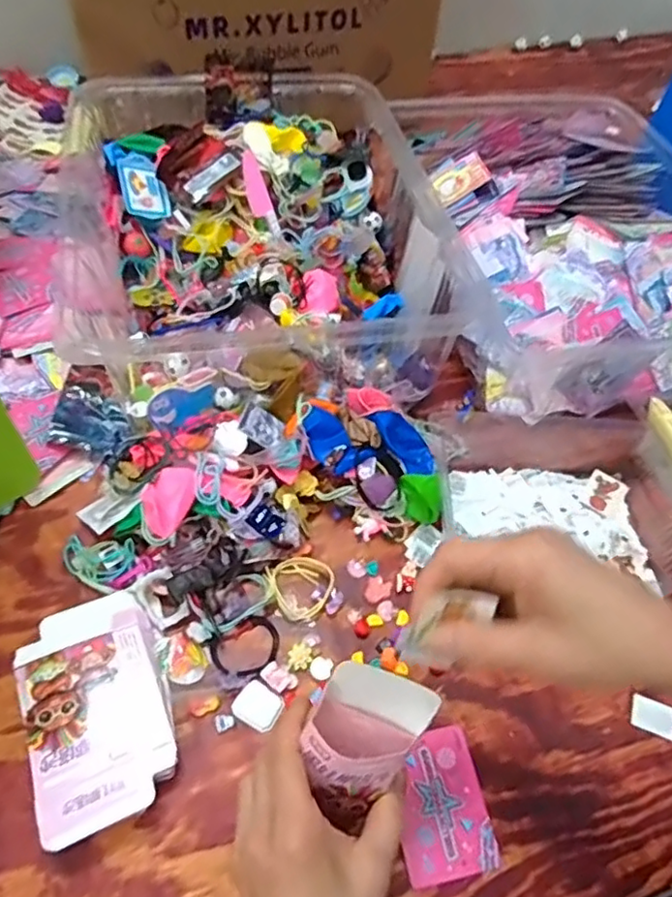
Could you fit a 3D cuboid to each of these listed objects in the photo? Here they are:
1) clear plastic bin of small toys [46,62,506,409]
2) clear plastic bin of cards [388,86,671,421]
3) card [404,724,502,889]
[{"bbox_3d":[-0.095,-0.231,0.647,0.391,0.105,0.446,-10,56,-12],"label":"clear plastic bin of small toys"},{"bbox_3d":[0.262,-0.243,0.704,0.354,0.099,0.461,-12,56,-13],"label":"clear plastic bin of cards"},{"bbox_3d":[0.071,0.239,0.419,0.059,0.004,0.085,-7,55,-10],"label":"card"}]

